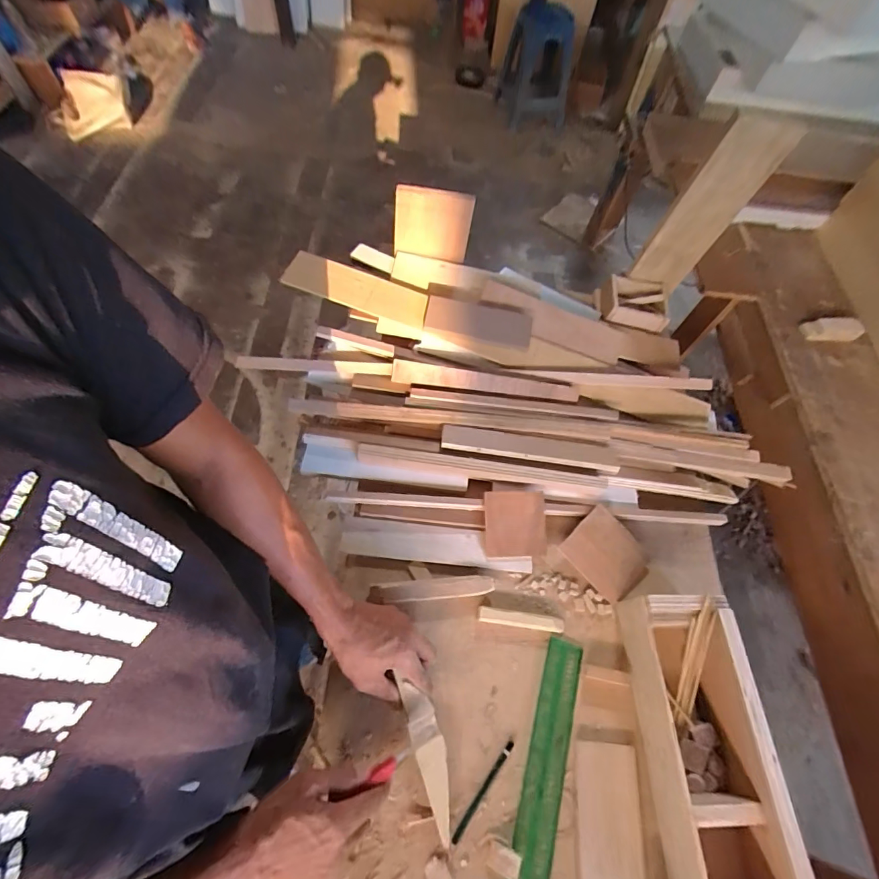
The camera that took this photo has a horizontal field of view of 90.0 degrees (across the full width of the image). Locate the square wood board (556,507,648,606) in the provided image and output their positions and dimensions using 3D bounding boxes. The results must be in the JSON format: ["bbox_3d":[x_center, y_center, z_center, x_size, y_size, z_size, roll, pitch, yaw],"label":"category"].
[{"bbox_3d":[0.228,0.155,0.598,0.085,0.008,0.102,-43,75,-4],"label":"square wood board"}]

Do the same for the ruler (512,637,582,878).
[{"bbox_3d":[0.125,0.364,0.502,0.045,0.010,0.247,20,63,1],"label":"ruler"}]

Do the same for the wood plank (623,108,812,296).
[{"bbox_3d":[0.411,-0.349,0.686,0.103,0.282,0.020,4,66,-7],"label":"wood plank"}]

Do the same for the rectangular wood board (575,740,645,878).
[{"bbox_3d":[0.183,0.428,0.469,0.070,0.016,0.170,6,62,-1],"label":"rectangular wood board"}]

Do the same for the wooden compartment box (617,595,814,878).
[{"bbox_3d":[0.284,0.340,0.479,0.117,0.083,0.318,2,64,-5],"label":"wooden compartment box"}]

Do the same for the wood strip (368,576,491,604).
[{"bbox_3d":[-0.010,0.193,0.565,0.158,0.009,0.026,-2,62,-6],"label":"wood strip"}]

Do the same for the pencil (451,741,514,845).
[{"bbox_3d":[0.050,0.387,0.483,0.009,0.006,0.110,37,65,14],"label":"pencil"}]

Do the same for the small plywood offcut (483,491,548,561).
[{"bbox_3d":[0.102,0.116,0.597,0.080,0.007,0.088,-3,96,9],"label":"small plywood offcut"}]

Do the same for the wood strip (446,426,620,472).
[{"bbox_3d":[0.127,0.012,0.630,0.245,0.013,0.039,8,62,0],"label":"wood strip"}]

